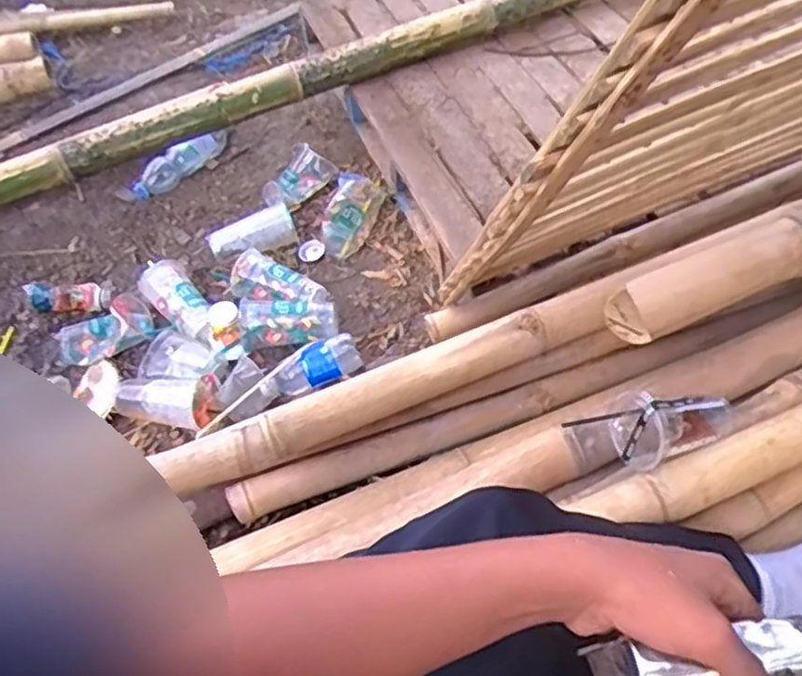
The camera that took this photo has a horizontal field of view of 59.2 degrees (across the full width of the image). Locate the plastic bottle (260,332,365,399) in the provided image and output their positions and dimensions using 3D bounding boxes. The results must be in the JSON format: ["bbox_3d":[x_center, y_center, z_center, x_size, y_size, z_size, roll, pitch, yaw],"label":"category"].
[{"bbox_3d":[-0.141,0.054,1.112,0.161,0.065,0.054,-24,55,-15],"label":"plastic bottle"}]

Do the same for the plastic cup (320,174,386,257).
[{"bbox_3d":[-0.099,-0.236,1.345,0.085,0.064,0.172,16,55,15],"label":"plastic cup"}]

